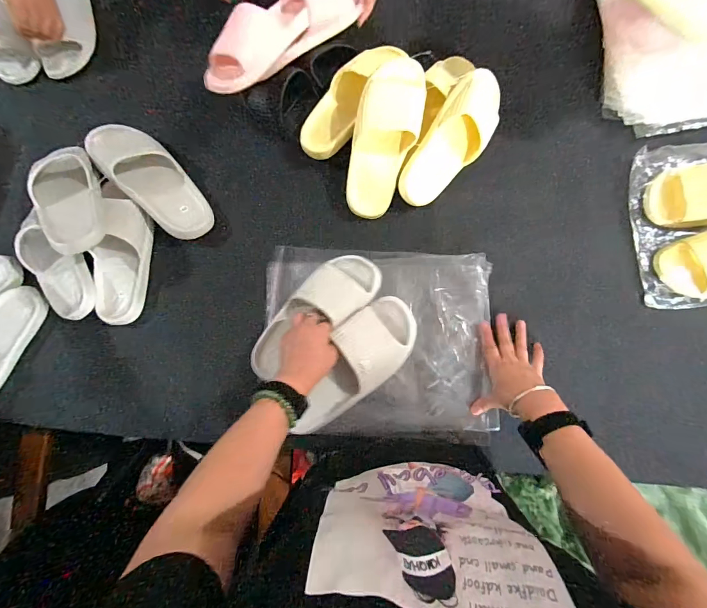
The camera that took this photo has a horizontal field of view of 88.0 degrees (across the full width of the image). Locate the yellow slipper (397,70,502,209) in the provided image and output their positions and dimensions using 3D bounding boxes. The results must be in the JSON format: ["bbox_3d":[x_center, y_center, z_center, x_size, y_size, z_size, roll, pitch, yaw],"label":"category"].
[{"bbox_3d":[0.173,-0.278,0.632,0.093,0.061,0.247,32,86,9],"label":"yellow slipper"}]

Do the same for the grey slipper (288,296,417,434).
[{"bbox_3d":[0.008,0.097,0.590,0.113,0.064,0.254,36,80,9],"label":"grey slipper"}]

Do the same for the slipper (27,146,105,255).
[{"bbox_3d":[-0.498,-0.182,0.636,0.092,0.065,0.209,-26,80,1],"label":"slipper"}]

